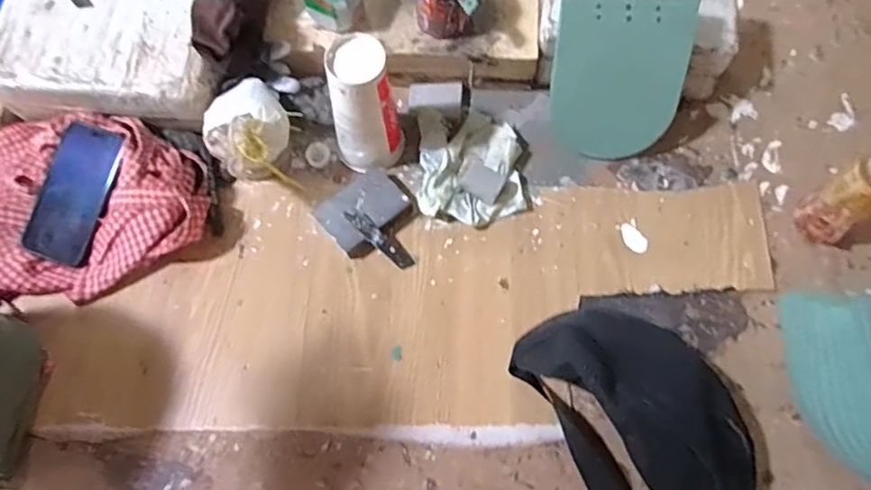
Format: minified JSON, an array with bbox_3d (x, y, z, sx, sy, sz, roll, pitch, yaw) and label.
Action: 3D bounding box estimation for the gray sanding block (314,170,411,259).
[{"bbox_3d":[-0.085,-0.042,0.682,0.095,0.029,0.078,-40,74,-13],"label":"gray sanding block"}]

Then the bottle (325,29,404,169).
[{"bbox_3d":[-0.082,-0.152,0.666,0.075,0.165,0.078,-13,70,-5],"label":"bottle"}]

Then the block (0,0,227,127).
[{"bbox_3d":[-0.388,-0.253,0.711,0.272,0.061,0.202,5,72,3],"label":"block"}]

